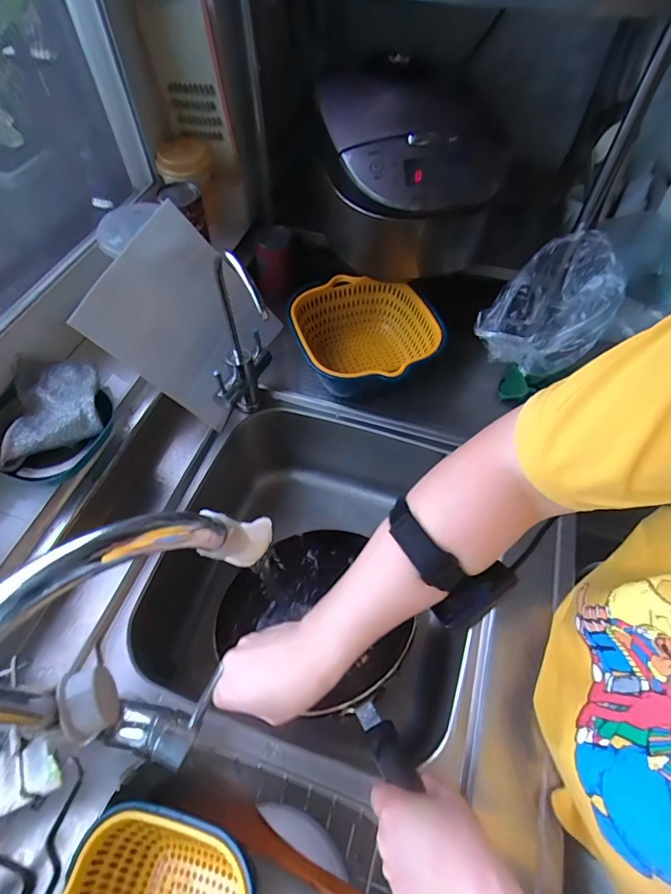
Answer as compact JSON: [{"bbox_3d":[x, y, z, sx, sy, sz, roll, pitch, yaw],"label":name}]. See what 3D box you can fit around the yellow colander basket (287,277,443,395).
[{"bbox_3d":[0.042,-0.164,0.702,0.202,0.091,0.208,0,58,-1],"label":"yellow colander basket"}]

